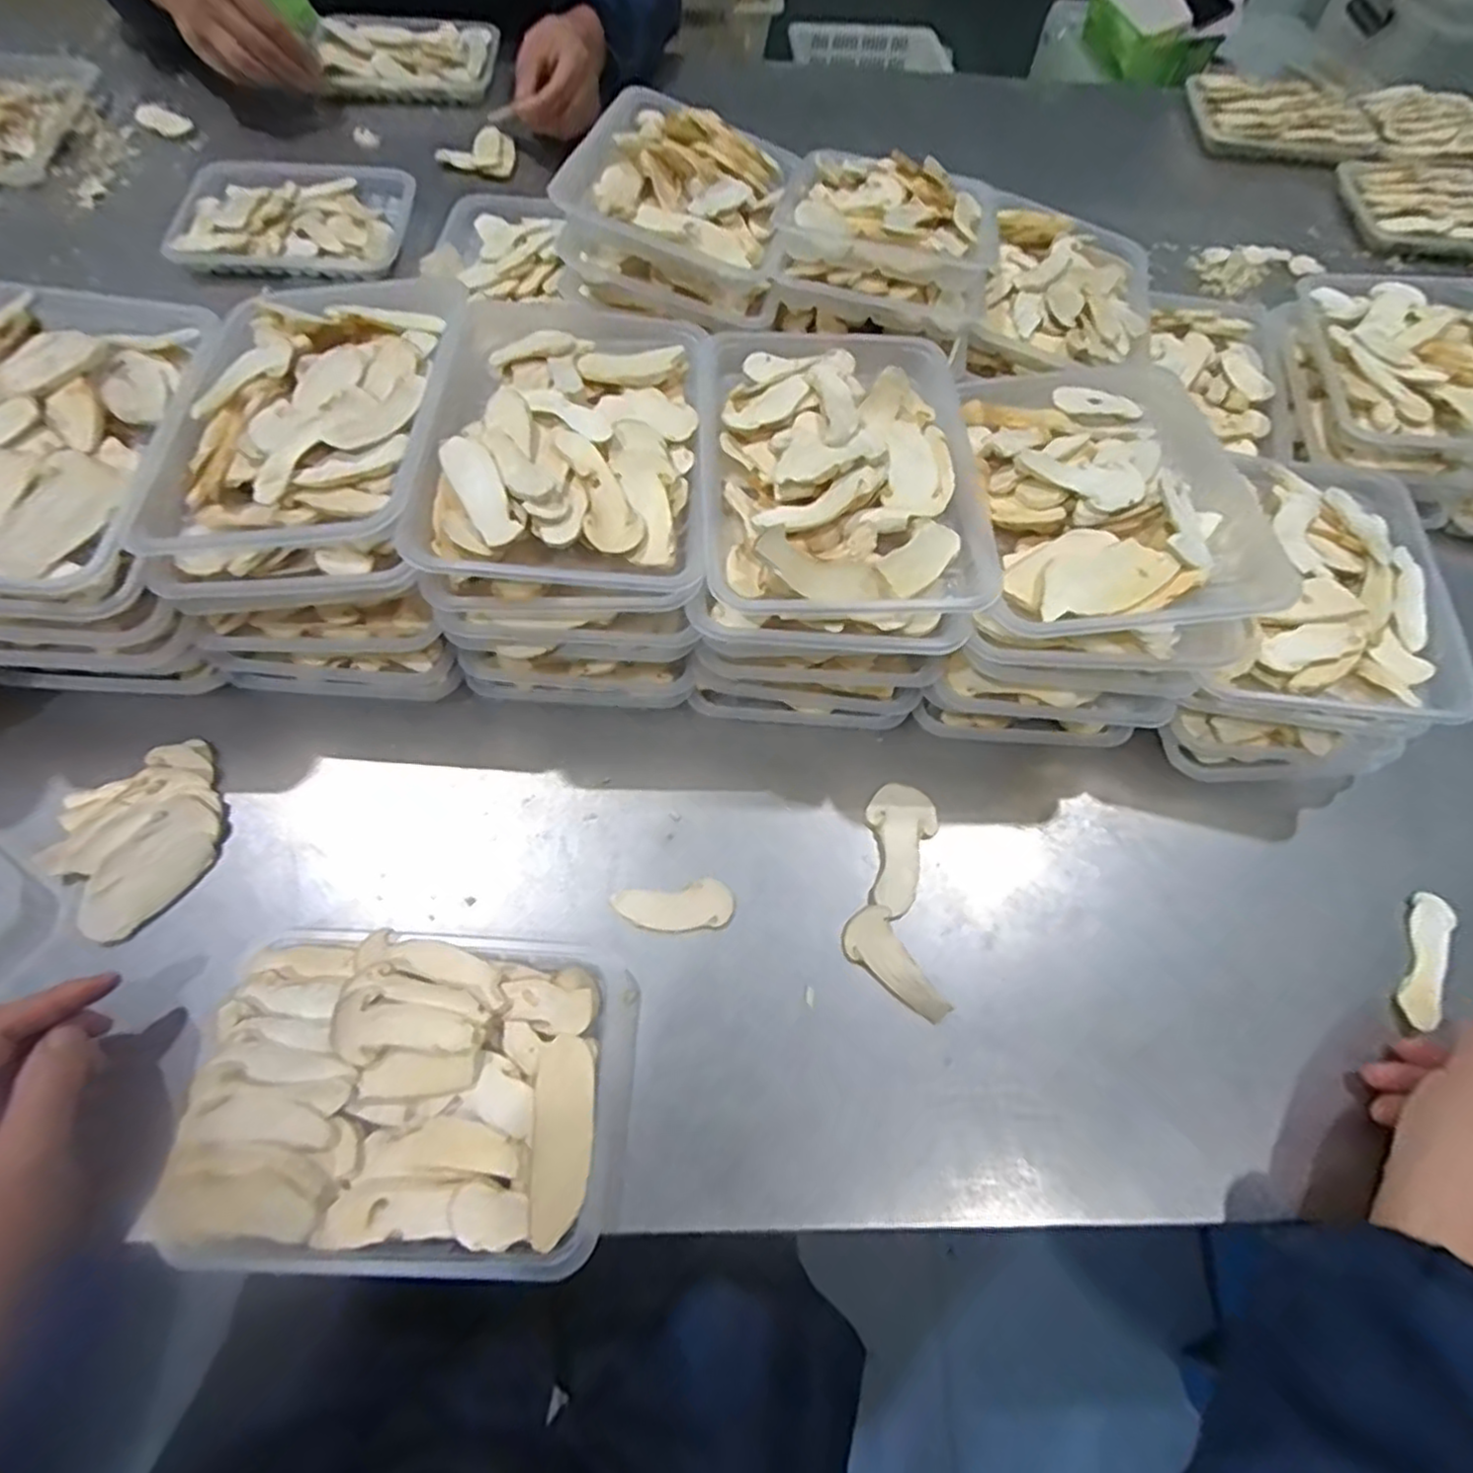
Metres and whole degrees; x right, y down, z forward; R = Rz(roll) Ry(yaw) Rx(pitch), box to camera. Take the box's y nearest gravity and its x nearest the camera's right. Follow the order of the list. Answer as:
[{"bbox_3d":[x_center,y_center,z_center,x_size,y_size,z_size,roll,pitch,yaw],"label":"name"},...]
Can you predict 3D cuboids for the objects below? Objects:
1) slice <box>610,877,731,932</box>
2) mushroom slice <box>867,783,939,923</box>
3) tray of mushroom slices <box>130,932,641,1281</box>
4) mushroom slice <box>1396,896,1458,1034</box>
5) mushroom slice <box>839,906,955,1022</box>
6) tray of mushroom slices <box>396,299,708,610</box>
[{"bbox_3d":[-0.033,0.093,0.383,0.061,0.004,0.026,-9,65,-8],"label":"slice"},{"bbox_3d":[0.089,0.062,0.404,0.038,0.005,0.074,22,65,7],"label":"mushroom slice"},{"bbox_3d":[-0.143,0.162,0.324,0.183,0.033,0.132,5,64,-1],"label":"tray of mushroom slices"},{"bbox_3d":[0.381,0.123,0.394,0.021,0.004,0.081,33,67,12],"label":"mushroom slice"},{"bbox_3d":[0.083,0.121,0.372,0.029,0.008,0.064,-33,70,-17],"label":"mushroom slice"},{"bbox_3d":[-0.083,-0.153,0.365,0.132,0.041,0.183,0,64,-3],"label":"tray of mushroom slices"}]

